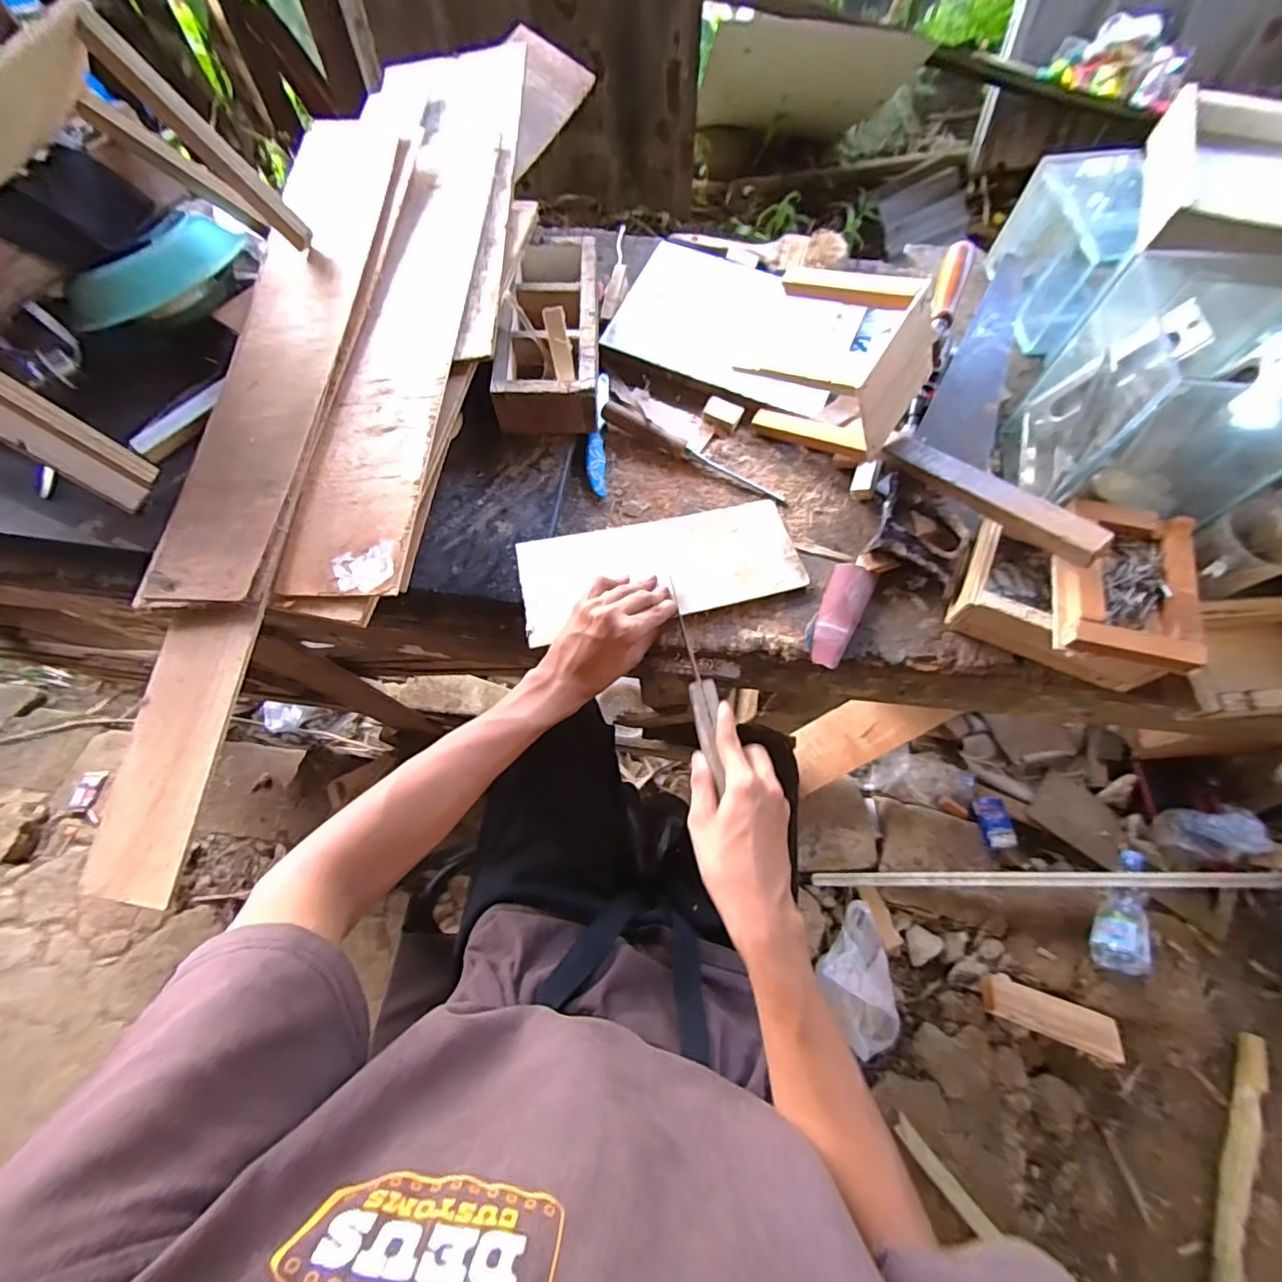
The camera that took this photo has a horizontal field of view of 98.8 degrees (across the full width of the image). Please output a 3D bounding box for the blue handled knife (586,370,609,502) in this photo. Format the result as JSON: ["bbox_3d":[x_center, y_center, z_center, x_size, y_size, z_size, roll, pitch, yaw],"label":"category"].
[{"bbox_3d":[-0.050,-0.243,0.638,0.022,0.019,0.173,0,70,1],"label":"blue handled knife"}]

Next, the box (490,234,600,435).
[{"bbox_3d":[-0.098,-0.356,0.621,0.104,0.063,0.253,1,70,1],"label":"box"}]

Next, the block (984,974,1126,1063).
[{"bbox_3d":[0.737,0.674,0.986,0.234,0.034,0.067,19,71,8],"label":"block"}]

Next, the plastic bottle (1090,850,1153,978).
[{"bbox_3d":[0.925,0.508,1.038,0.064,0.074,0.236,31,73,12],"label":"plastic bottle"}]

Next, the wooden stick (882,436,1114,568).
[{"bbox_3d":[0.319,-0.137,0.510,0.032,0.021,0.212,-33,54,-11],"label":"wooden stick"}]

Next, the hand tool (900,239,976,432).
[{"bbox_3d":[0.335,-0.348,0.626,0.043,0.043,0.257,23,72,9],"label":"hand tool"}]

